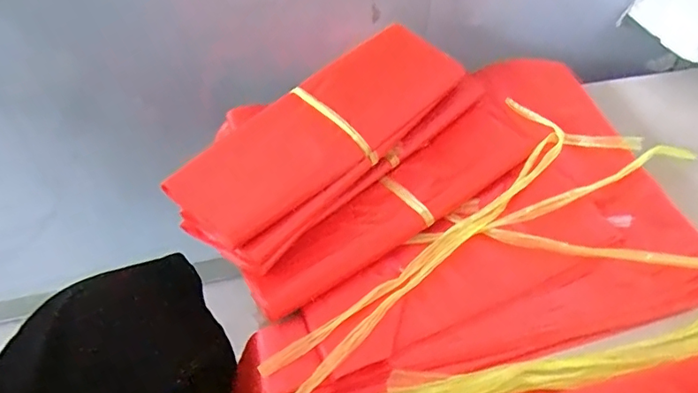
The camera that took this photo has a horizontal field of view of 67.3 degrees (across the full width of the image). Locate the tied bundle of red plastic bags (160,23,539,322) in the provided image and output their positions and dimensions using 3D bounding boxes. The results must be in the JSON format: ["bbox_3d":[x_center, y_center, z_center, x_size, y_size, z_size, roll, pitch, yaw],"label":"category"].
[{"bbox_3d":[0.018,-0.058,0.565,0.395,0.089,0.204,-30,59,-25],"label":"tied bundle of red plastic bags"}]

